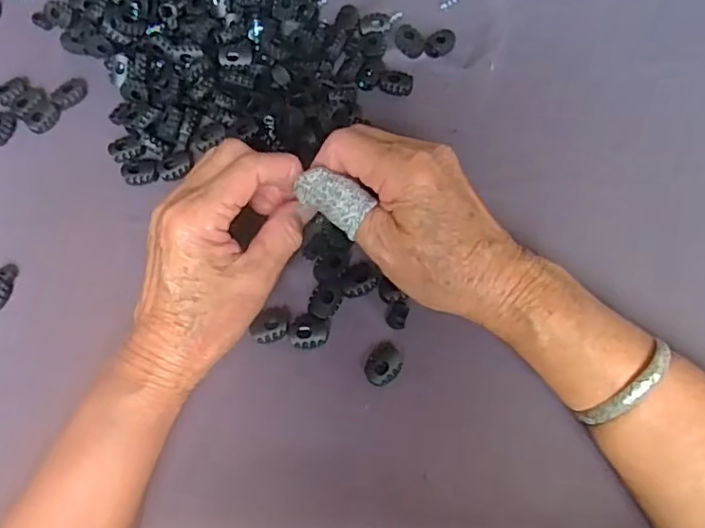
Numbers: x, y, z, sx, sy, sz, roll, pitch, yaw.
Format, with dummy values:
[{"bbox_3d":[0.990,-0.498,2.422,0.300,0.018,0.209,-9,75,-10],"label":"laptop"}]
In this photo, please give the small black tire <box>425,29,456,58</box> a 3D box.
[{"bbox_3d":[0.060,-0.151,0.402,0.016,0.012,0.020,27,71,12],"label":"small black tire"}]

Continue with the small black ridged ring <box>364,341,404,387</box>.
[{"bbox_3d":[0.017,0.055,0.326,0.023,0.004,0.020,-39,72,-13],"label":"small black ridged ring"}]

